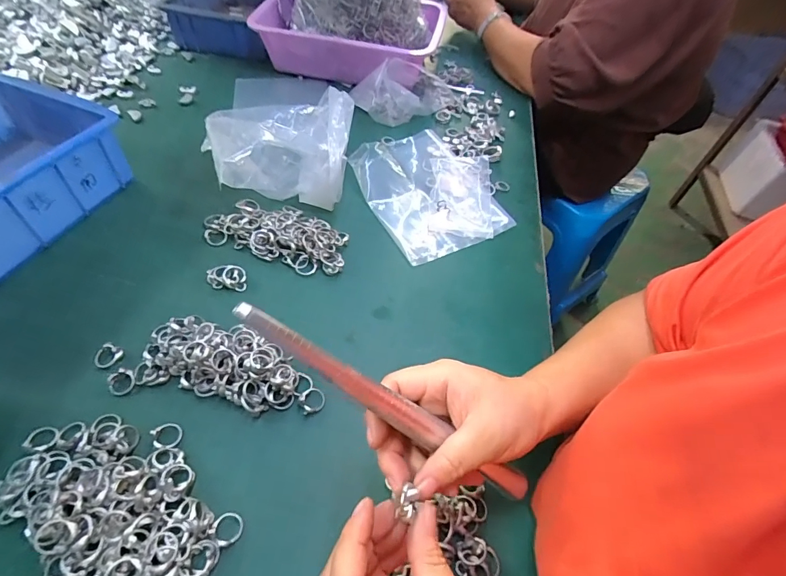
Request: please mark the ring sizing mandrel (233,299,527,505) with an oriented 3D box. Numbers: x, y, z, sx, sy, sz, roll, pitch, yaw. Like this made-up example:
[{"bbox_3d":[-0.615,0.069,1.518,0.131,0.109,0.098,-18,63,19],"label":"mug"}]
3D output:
[{"bbox_3d":[0.011,0.079,0.244,0.241,0.014,0.016,40,47,-26],"label":"ring sizing mandrel"}]

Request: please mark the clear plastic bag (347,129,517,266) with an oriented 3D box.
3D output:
[{"bbox_3d":[0.052,-0.134,0.537,0.164,0.029,0.203,-19,57,-19],"label":"clear plastic bag"}]

